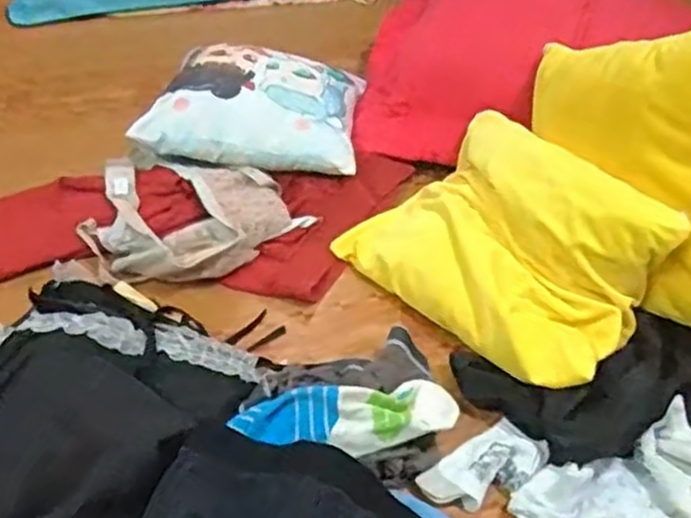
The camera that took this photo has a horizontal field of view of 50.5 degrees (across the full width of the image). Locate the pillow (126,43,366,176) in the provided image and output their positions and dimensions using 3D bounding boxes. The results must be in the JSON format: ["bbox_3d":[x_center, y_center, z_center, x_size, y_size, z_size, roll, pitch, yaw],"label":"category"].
[{"bbox_3d":[-0.120,-0.224,1.044,0.291,0.065,0.235,9,45,4],"label":"pillow"}]

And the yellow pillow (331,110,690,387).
[{"bbox_3d":[0.196,-0.036,0.865,0.243,0.168,0.340,-32,56,-32],"label":"yellow pillow"}]

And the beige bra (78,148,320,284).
[{"bbox_3d":[-0.202,-0.051,0.938,0.276,0.050,0.207,19,46,13],"label":"beige bra"}]

